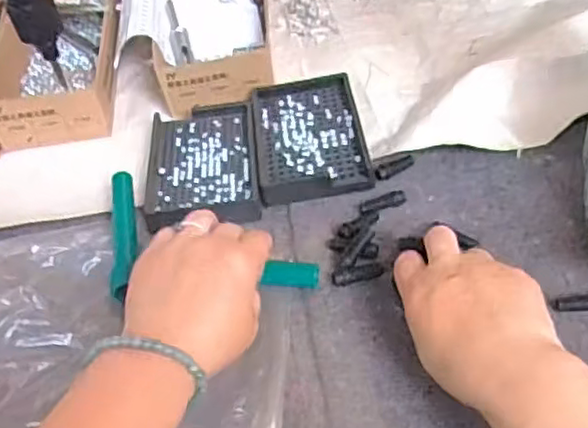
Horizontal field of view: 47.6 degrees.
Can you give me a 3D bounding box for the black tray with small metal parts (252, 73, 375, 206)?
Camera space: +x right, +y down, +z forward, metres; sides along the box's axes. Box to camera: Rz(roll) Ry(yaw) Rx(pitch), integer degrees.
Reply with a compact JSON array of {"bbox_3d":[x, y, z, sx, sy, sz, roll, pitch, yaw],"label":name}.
[{"bbox_3d":[0.013,-0.067,0.574,0.090,0.023,0.152,-8,45,0],"label":"black tray with small metal parts"}]

